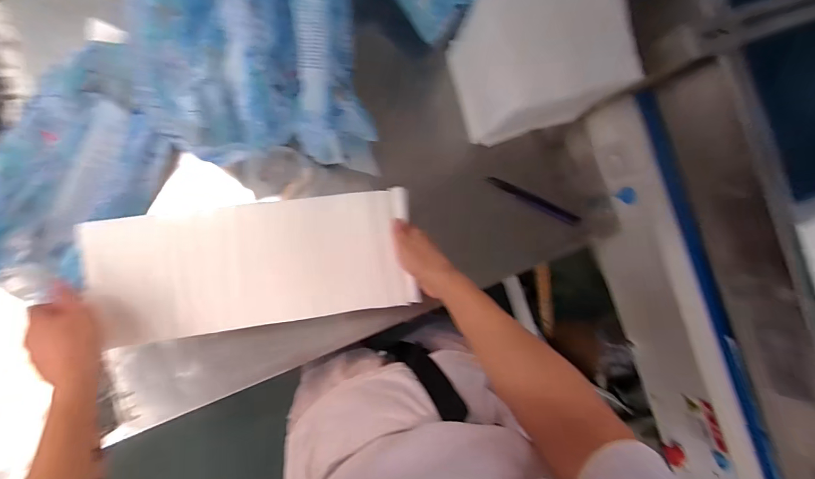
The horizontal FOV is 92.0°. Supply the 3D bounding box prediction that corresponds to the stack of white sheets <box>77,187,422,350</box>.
[{"bbox_3d":[-0.185,0.031,0.493,0.379,0.014,0.151,-7,89,-10],"label":"stack of white sheets"}]

